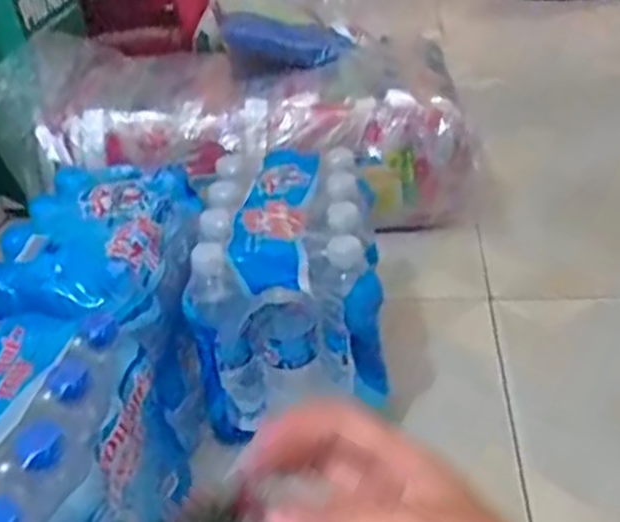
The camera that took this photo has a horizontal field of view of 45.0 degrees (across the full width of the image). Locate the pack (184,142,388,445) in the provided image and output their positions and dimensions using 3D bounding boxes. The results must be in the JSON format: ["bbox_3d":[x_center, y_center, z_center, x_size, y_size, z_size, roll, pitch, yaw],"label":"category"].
[{"bbox_3d":[-0.027,0.013,0.786,0.170,0.178,0.225,-7,33,-1],"label":"pack"}]

